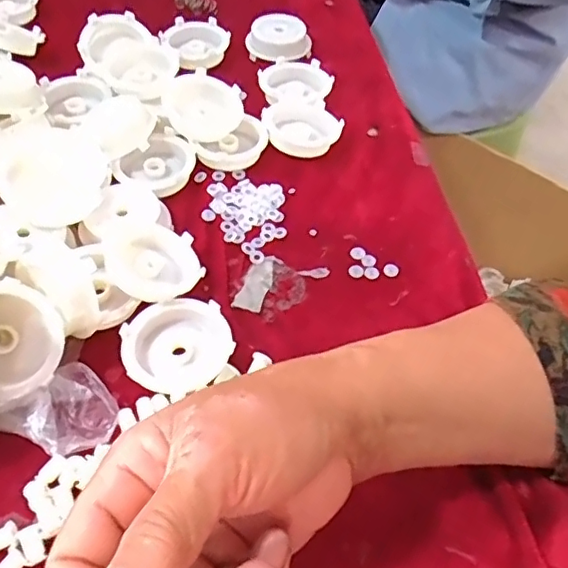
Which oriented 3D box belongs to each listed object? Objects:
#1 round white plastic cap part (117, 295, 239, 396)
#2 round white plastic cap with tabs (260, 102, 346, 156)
[{"bbox_3d":[-0.060,0.034,0.317,0.058,0.015,0.053,1,52,-2],"label":"round white plastic cap part"},{"bbox_3d":[0.013,-0.116,0.421,0.053,0.017,0.051,1,52,-2],"label":"round white plastic cap with tabs"}]

